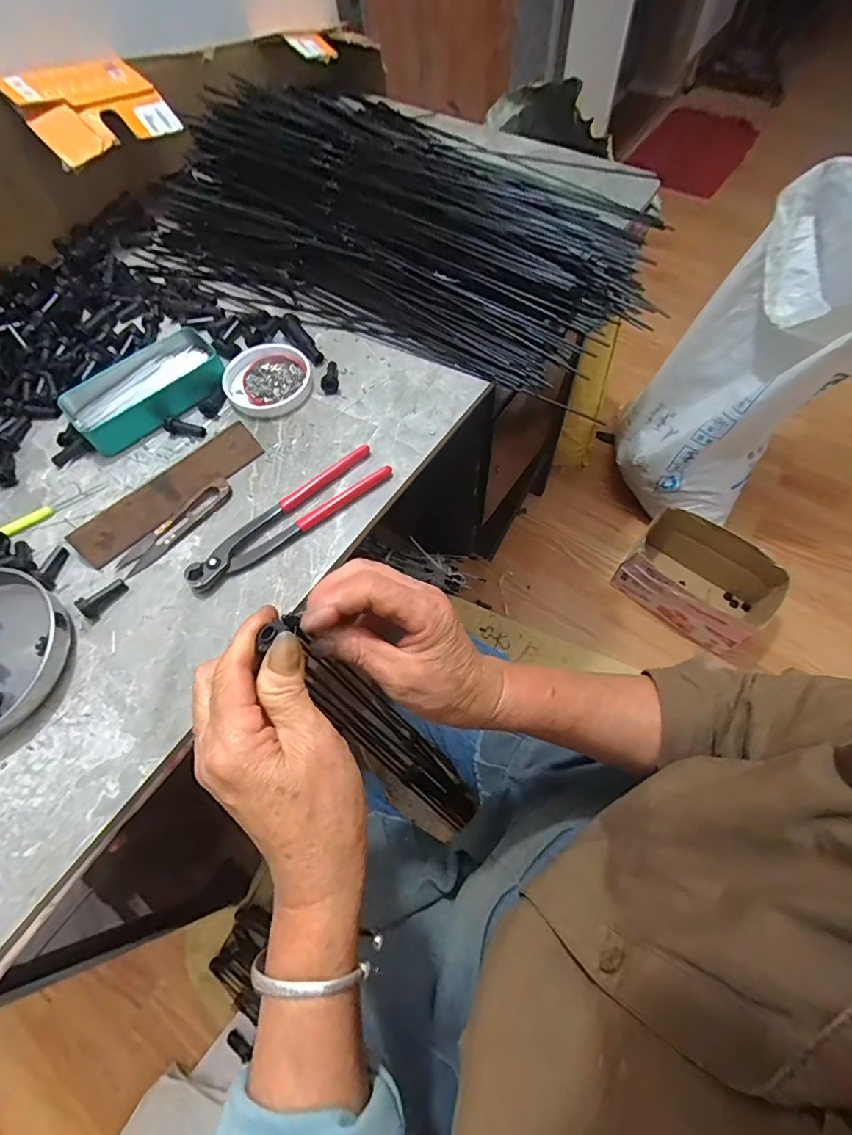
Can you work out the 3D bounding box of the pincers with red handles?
[{"bbox_3d":[-0.122,-0.048,0.430,0.193,0.016,0.041,-36,68,-13],"label":"pincers with red handles"}]

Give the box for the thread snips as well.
[{"bbox_3d":[-0.223,-0.038,0.436,0.025,0.010,0.116,37,72,18],"label":"thread snips"}]

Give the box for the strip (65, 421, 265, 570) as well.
[{"bbox_3d":[-0.231,-0.069,0.442,0.178,0.009,0.037,-42,99,-16],"label":"strip"}]

